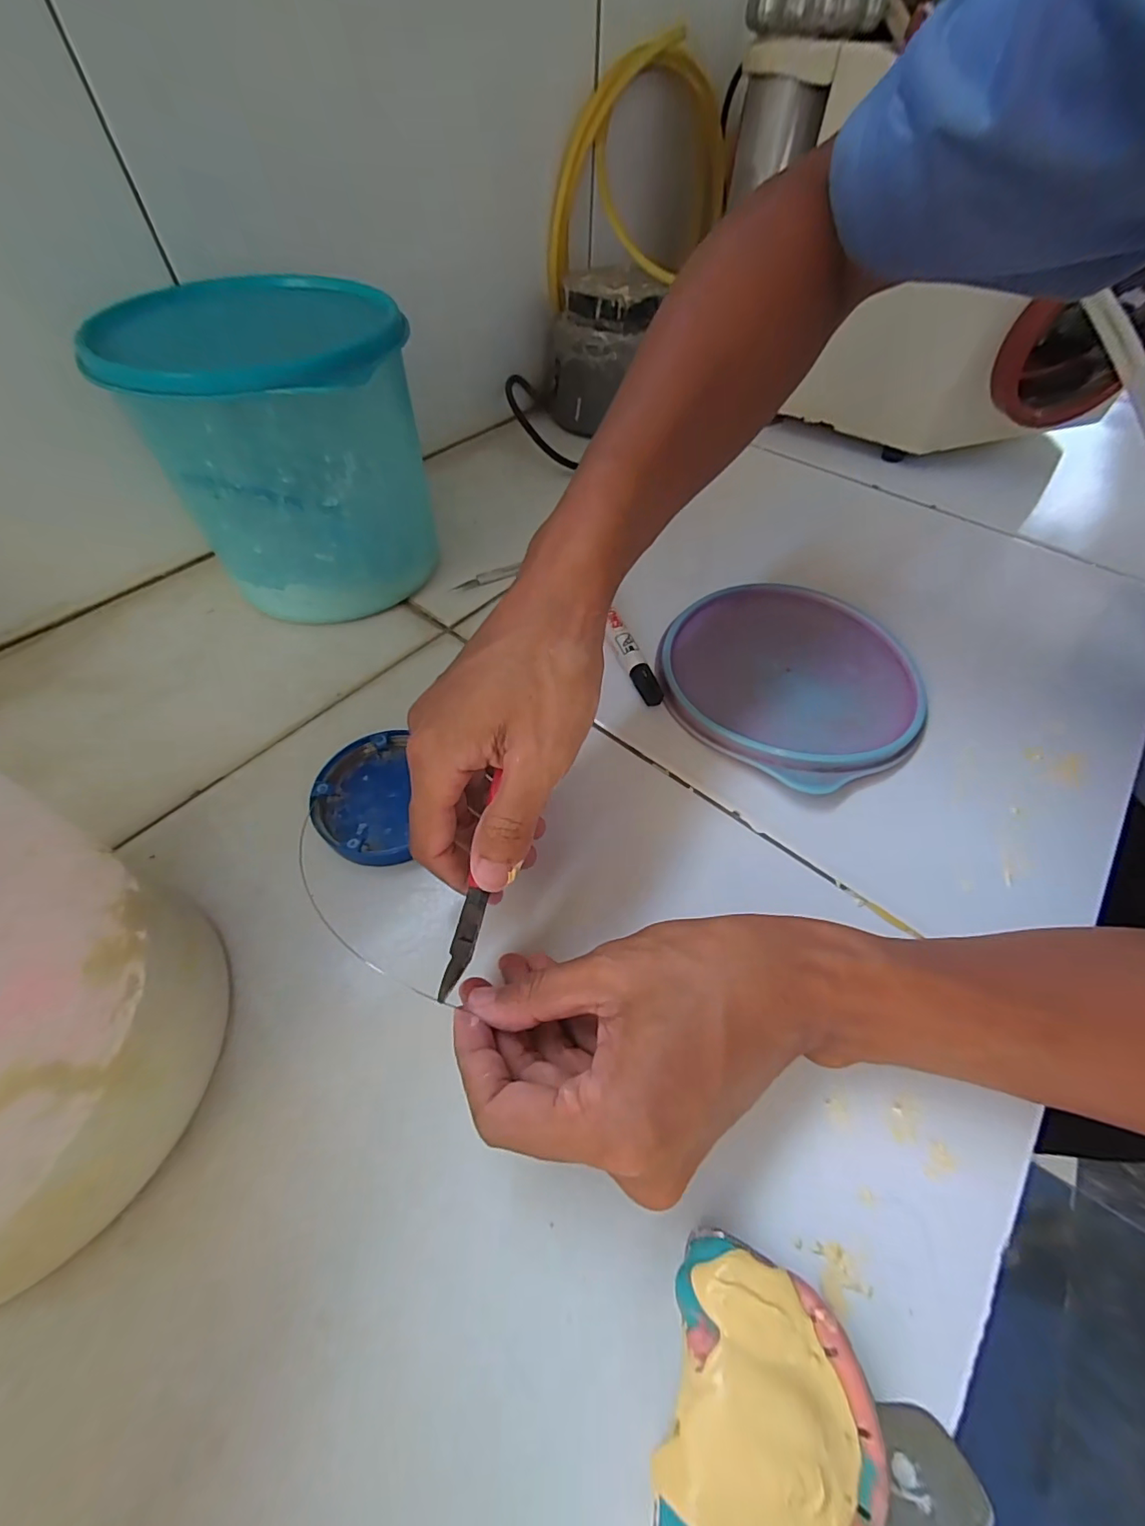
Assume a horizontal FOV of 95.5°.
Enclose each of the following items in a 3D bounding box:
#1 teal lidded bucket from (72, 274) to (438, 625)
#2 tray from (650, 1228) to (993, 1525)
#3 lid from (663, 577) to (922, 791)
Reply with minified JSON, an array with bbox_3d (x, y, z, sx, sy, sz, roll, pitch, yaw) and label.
[{"bbox_3d":[-0.177,-0.200,0.346,0.152,0.160,0.153,-10,56,-7],"label":"teal lidded bucket"},{"bbox_3d":[0.074,0.198,0.151,0.092,0.024,0.070,16,56,10],"label":"tray"},{"bbox_3d":[0.139,-0.059,0.340,0.160,0.016,0.158,34,62,21],"label":"lid"}]

